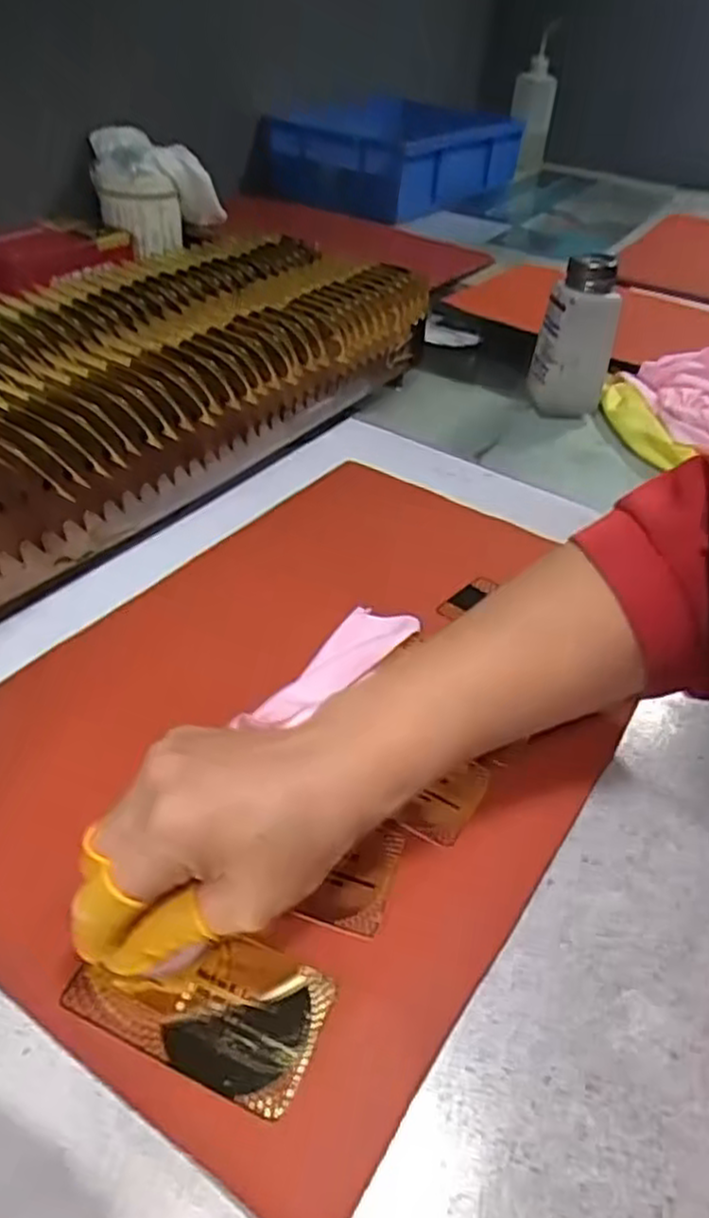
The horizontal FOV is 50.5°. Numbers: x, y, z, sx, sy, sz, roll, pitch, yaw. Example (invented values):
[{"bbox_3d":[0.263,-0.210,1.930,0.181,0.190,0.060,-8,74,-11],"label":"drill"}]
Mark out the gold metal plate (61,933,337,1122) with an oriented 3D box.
[{"bbox_3d":[-0.053,0.136,0.264,0.085,0.004,0.048,17,42,14],"label":"gold metal plate"}]

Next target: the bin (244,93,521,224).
[{"bbox_3d":[0.041,-0.693,1.158,0.302,0.120,0.323,29,46,25],"label":"bin"}]

